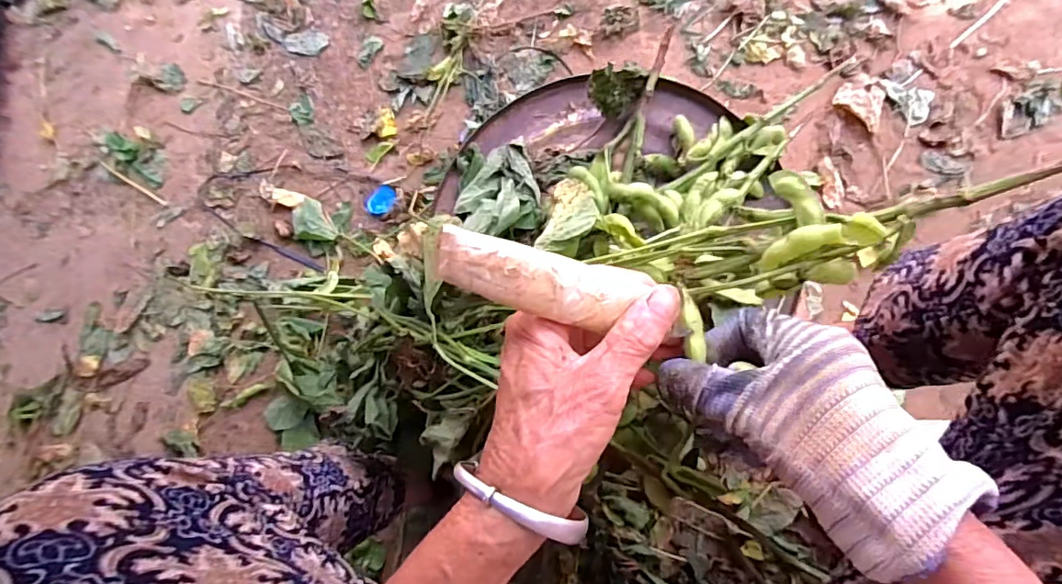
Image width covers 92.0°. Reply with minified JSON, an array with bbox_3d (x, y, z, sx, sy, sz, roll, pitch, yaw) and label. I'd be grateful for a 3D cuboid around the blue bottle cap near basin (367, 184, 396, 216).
[{"bbox_3d":[-0.221,-0.135,0.761,0.039,0.011,0.047,43,89,10],"label":"blue bottle cap near basin"}]

